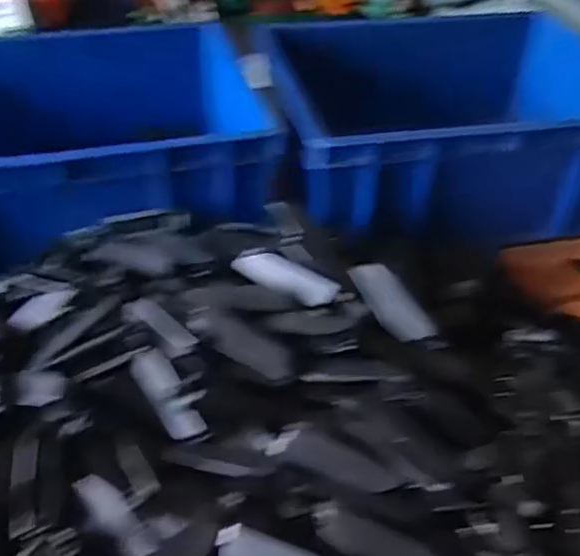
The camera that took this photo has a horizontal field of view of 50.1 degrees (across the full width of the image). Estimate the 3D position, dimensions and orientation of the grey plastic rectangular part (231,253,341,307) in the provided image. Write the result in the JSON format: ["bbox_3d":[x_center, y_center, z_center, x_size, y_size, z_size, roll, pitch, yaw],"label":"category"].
[{"bbox_3d":[-0.002,-0.001,0.408,0.072,0.009,0.024,23,44,23],"label":"grey plastic rectangular part"}]

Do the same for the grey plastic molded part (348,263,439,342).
[{"bbox_3d":[0.064,0.015,0.396,0.026,0.004,0.065,-27,58,-6],"label":"grey plastic molded part"}]

